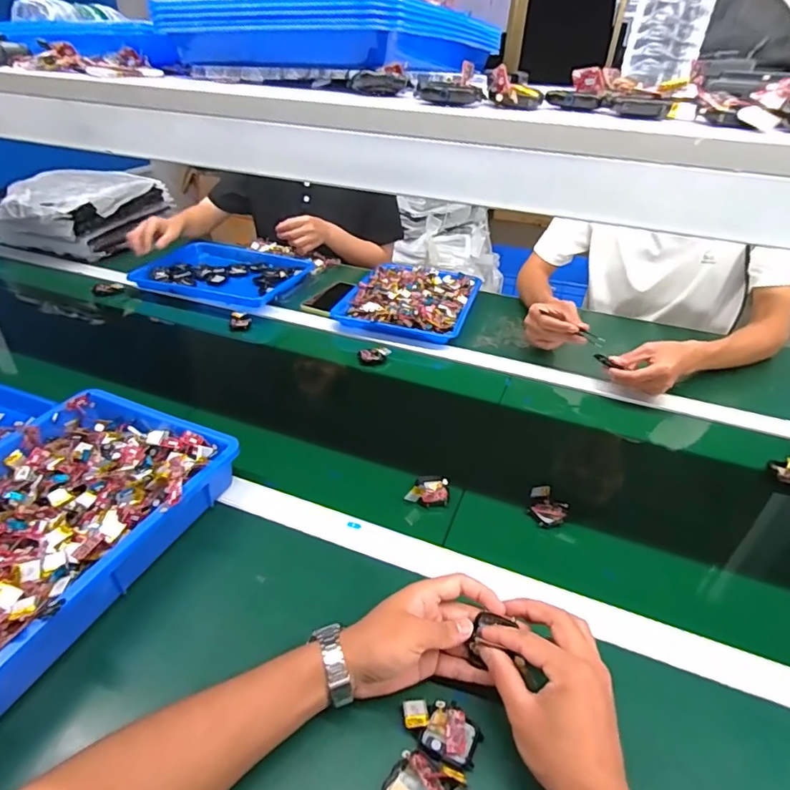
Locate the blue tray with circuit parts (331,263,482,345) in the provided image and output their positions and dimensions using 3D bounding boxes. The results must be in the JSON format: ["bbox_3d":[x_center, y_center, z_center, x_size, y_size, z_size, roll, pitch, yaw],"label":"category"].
[{"bbox_3d":[0.040,-0.206,1.051,0.246,0.045,0.316,14,37,16],"label":"blue tray with circuit parts"}]

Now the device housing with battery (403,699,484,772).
[{"bbox_3d":[0.036,0.268,0.405,0.062,0.011,0.039,18,38,20],"label":"device housing with battery"}]

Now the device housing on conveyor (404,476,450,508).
[{"bbox_3d":[0.040,0.115,0.623,0.053,0.020,0.041,2,36,-1],"label":"device housing on conveyor"}]

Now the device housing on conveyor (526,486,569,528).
[{"bbox_3d":[0.185,0.135,0.610,0.044,0.012,0.061,15,37,16],"label":"device housing on conveyor"}]

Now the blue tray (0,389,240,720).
[{"bbox_3d":[-0.368,0.136,0.511,0.248,0.061,0.382,16,38,19],"label":"blue tray"}]

